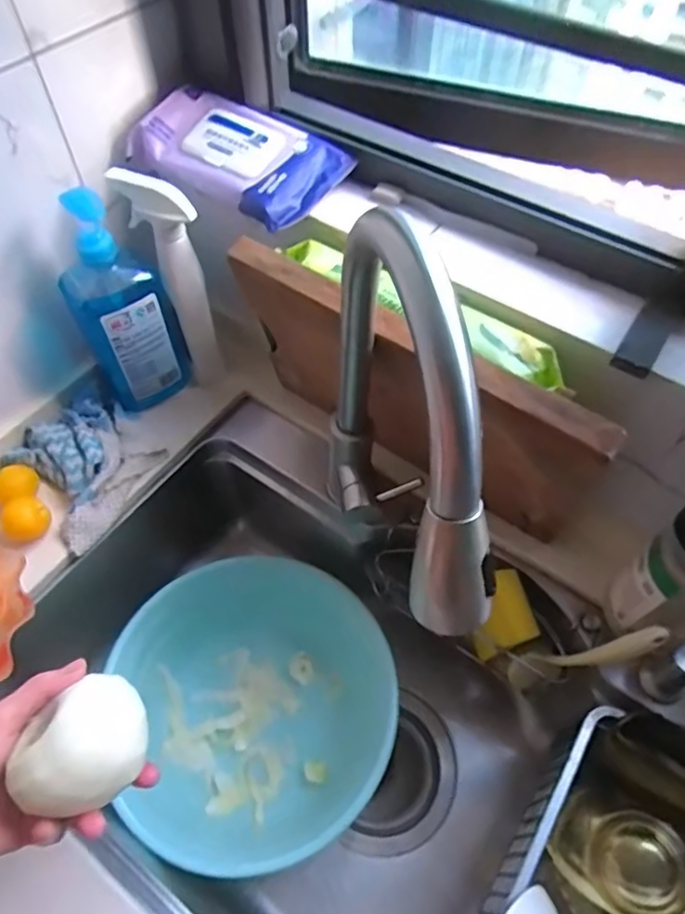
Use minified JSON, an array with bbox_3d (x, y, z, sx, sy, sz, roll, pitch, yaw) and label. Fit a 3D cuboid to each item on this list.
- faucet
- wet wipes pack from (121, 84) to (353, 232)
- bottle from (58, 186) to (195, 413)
[{"bbox_3d":[0.040,0.005,0.436,0.047,0.322,0.248,-11,56,-6],"label":"faucet"},{"bbox_3d":[-0.109,-0.307,0.607,0.210,0.053,0.102,30,62,20],"label":"wet wipes pack"},{"bbox_3d":[-0.242,-0.165,0.654,0.097,0.266,0.064,-27,59,-16],"label":"bottle"}]

